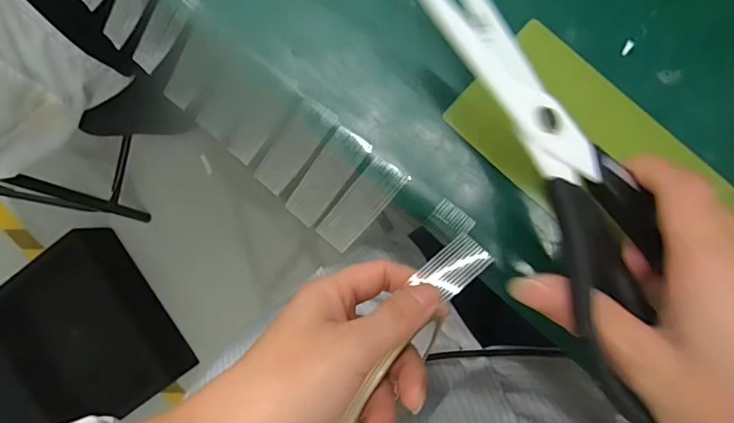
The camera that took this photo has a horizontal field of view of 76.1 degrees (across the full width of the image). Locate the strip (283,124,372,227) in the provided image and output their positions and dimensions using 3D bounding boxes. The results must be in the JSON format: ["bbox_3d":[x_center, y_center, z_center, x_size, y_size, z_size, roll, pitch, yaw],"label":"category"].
[{"bbox_3d":[-0.022,-0.018,0.245,0.020,0.004,0.054,40,106,5],"label":"strip"}]

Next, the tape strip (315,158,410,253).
[{"bbox_3d":[-0.003,-0.004,0.241,0.022,0.009,0.052,43,95,6],"label":"tape strip"}]

